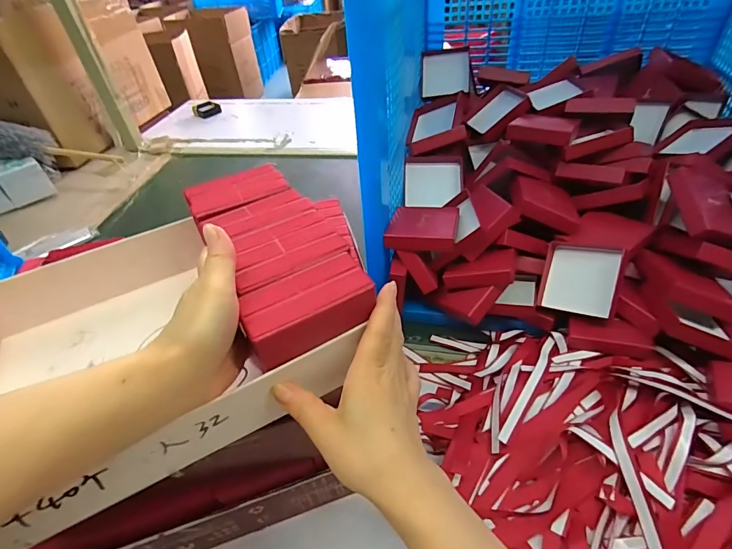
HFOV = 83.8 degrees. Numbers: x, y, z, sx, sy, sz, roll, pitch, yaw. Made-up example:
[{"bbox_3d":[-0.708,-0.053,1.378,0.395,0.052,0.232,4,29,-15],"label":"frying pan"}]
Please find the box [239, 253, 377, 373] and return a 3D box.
[{"bbox_3d":[-0.040,0.024,0.289,0.087,0.035,0.042,-23,44,-17],"label":"box"}]

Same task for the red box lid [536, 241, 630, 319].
[{"bbox_3d":[0.277,0.004,0.526,0.095,0.020,0.092,9,78,57],"label":"red box lid"}]

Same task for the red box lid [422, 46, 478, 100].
[{"bbox_3d":[0.153,-0.384,0.788,0.110,0.039,0.107,-3,77,21],"label":"red box lid"}]

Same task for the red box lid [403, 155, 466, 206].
[{"bbox_3d":[0.109,-0.150,0.652,0.091,0.019,0.088,2,73,2],"label":"red box lid"}]

